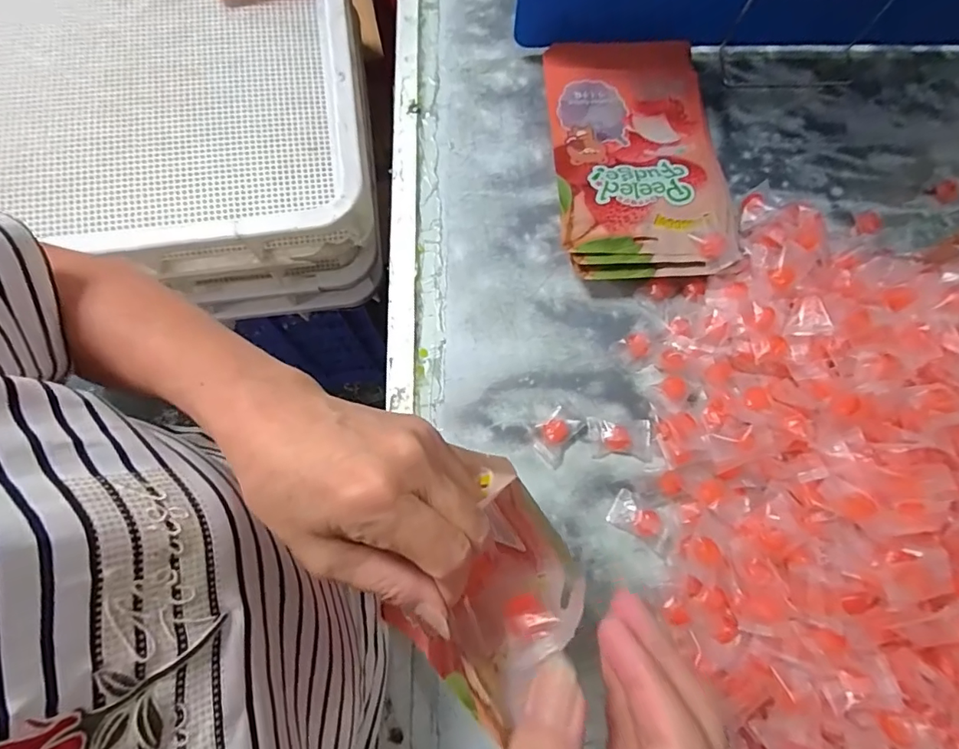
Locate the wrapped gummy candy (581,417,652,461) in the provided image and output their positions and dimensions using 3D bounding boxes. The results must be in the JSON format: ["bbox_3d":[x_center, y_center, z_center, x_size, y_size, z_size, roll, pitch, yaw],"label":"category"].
[{"bbox_3d":[0.124,0.057,0.438,0.058,0.014,0.035,2,76,-1],"label":"wrapped gummy candy"}]

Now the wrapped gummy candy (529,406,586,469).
[{"bbox_3d":[0.067,0.054,0.439,0.037,0.012,0.045,34,78,7],"label":"wrapped gummy candy"}]

